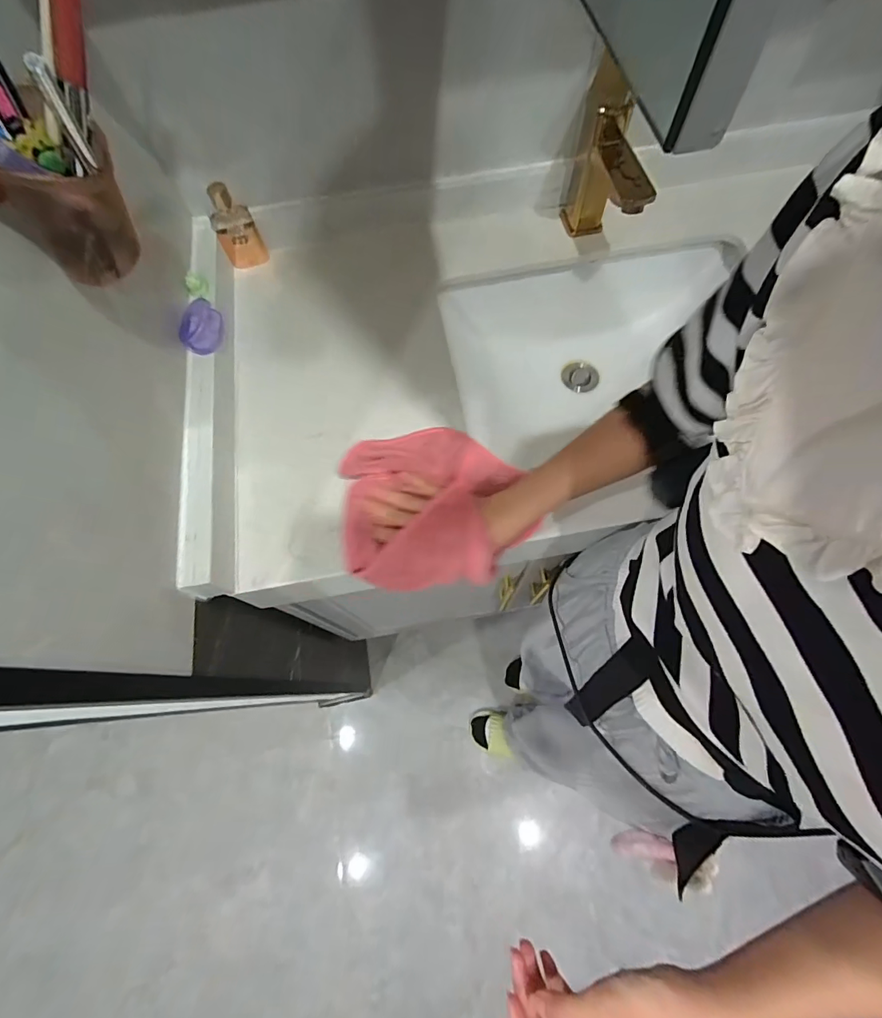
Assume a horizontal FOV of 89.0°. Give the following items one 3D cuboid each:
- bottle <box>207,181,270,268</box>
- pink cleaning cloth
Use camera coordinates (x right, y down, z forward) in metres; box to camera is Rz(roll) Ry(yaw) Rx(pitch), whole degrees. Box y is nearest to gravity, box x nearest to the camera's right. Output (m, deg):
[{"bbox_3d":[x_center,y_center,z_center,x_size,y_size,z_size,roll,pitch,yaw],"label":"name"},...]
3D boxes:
[{"bbox_3d":[-0.267,-0.366,0.583,0.052,0.098,0.023,-25,69,-8],"label":"bottle"},{"bbox_3d":[-0.011,-0.011,0.468,0.183,0.046,0.179,-5,71,-3],"label":"pink cleaning cloth"}]

